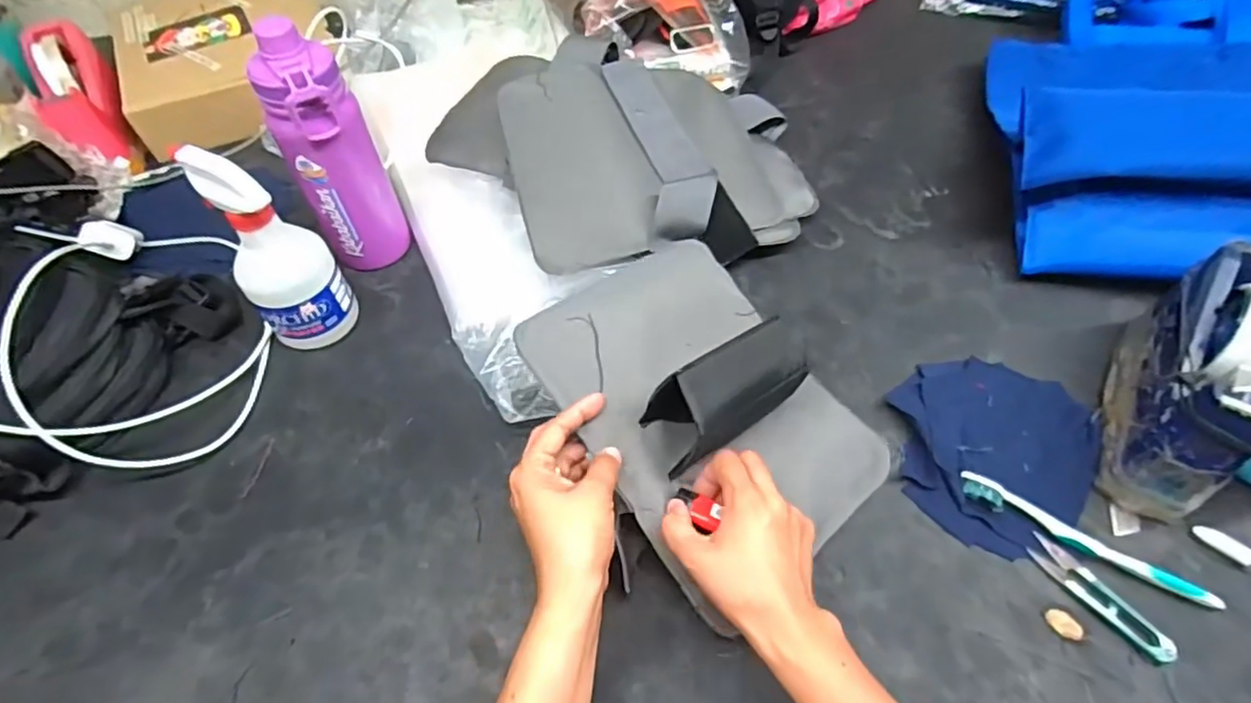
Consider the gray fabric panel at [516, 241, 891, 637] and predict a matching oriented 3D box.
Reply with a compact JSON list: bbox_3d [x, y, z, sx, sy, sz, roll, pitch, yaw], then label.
[{"bbox_3d":[0.065,0.033,0.494,0.214,0.136,0.246,-35,60,-21],"label":"gray fabric panel"}]

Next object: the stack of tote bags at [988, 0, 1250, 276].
[{"bbox_3d":[0.634,-0.280,0.682,0.418,0.152,0.540,15,56,12],"label":"stack of tote bags"}]

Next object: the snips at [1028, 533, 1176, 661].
[{"bbox_3d":[0.335,0.174,0.450,0.021,0.008,0.101,-33,60,-20],"label":"snips"}]

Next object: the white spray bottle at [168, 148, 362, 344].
[{"bbox_3d":[-0.301,-0.083,0.550,0.076,0.189,0.067,-35,60,-21],"label":"white spray bottle"}]

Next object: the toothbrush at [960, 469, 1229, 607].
[{"bbox_3d":[0.337,0.138,0.468,0.173,0.014,0.020,25,59,18],"label":"toothbrush"}]

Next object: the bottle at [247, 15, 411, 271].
[{"bbox_3d":[-0.268,-0.176,0.585,0.066,0.223,0.065,5,55,5],"label":"bottle"}]

